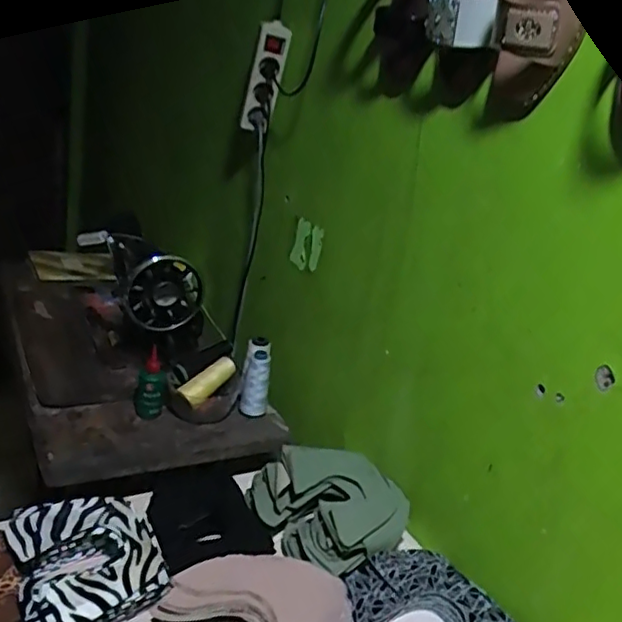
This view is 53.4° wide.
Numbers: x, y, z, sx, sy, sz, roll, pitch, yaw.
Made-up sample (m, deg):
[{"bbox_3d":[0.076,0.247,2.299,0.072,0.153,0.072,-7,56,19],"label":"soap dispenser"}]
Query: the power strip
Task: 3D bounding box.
[{"bbox_3d":[-0.079,-0.391,1.058,0.048,0.188,0.043,-4,47,-28],"label":"power strip"}]

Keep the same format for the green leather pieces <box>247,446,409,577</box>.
[{"bbox_3d":[0.021,0.248,0.802,0.146,0.075,0.185,-10,30,-43],"label":"green leather pieces"}]

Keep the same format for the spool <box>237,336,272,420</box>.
[{"bbox_3d":[-0.095,0.115,1.062,0.049,0.138,0.056,7,0,-2],"label":"spool"}]

